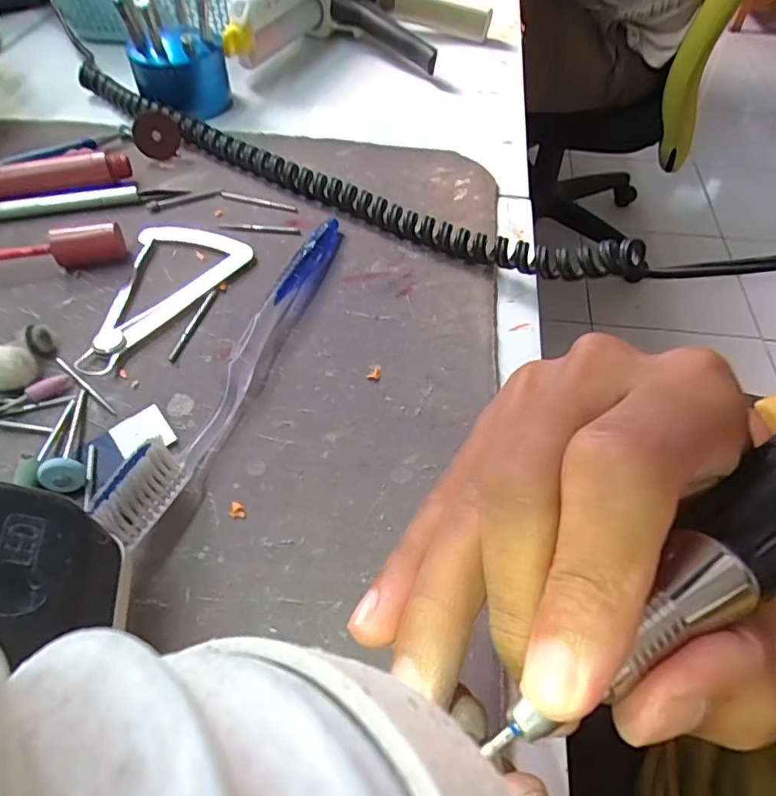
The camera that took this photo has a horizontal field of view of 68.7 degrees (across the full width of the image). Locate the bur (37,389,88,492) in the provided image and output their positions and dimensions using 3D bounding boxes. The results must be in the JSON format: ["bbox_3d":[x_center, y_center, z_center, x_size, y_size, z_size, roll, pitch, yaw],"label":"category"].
[{"bbox_3d":[-0.116,0.014,0.208,0.013,0.013,0.046,-11,41,-11],"label":"bur"}]

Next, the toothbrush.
[{"bbox_3d":[-0.055,-0.024,0.229,0.013,0.025,0.180,16,53,10],"label":"toothbrush"}]

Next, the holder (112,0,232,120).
[{"bbox_3d":[-0.135,-0.226,0.361,0.056,0.067,0.054,-6,52,-7],"label":"holder"}]

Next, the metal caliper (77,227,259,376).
[{"bbox_3d":[-0.114,-0.052,0.262,0.059,0.006,0.097,26,55,17],"label":"metal caliper"}]

